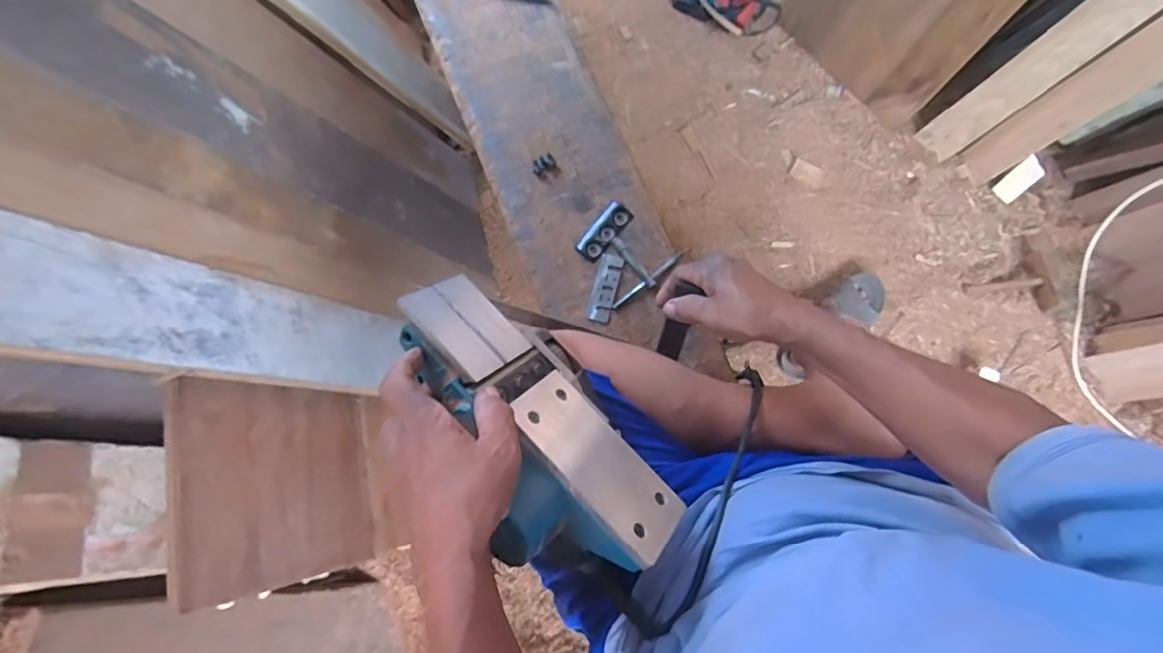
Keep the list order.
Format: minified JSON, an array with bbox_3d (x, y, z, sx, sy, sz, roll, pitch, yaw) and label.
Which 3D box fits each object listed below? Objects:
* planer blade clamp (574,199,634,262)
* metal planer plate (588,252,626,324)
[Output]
[{"bbox_3d":[0.028,-0.119,0.688,0.035,0.009,0.081,39,82,8],"label":"planer blade clamp"},{"bbox_3d":[0.028,-0.046,0.668,0.029,0.007,0.082,16,80,4],"label":"metal planer plate"}]

